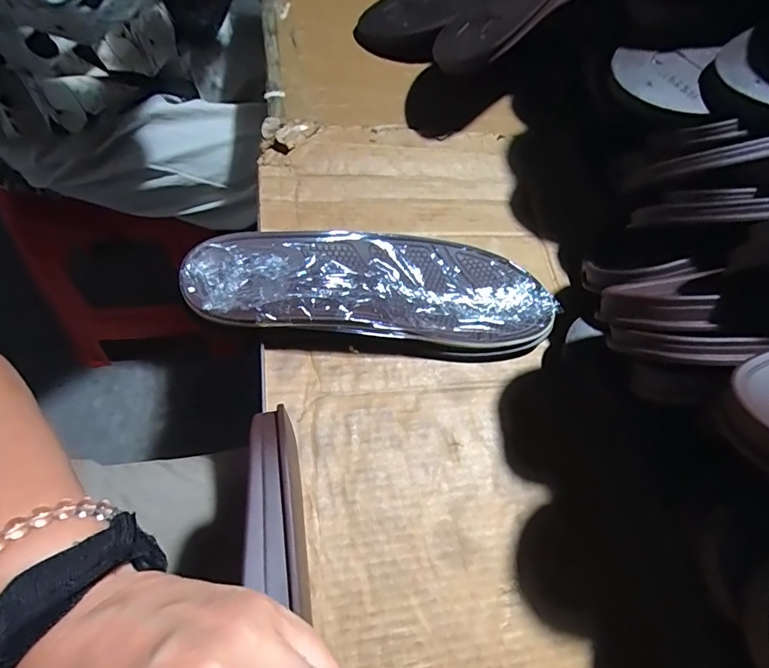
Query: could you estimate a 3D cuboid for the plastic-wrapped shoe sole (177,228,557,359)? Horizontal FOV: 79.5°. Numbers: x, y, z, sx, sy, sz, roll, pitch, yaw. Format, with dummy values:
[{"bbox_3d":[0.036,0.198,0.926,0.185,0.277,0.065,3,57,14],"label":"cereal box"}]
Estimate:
[{"bbox_3d":[-0.004,-0.042,0.352,0.265,0.018,0.103,6,58,-13],"label":"plastic-wrapped shoe sole"}]

